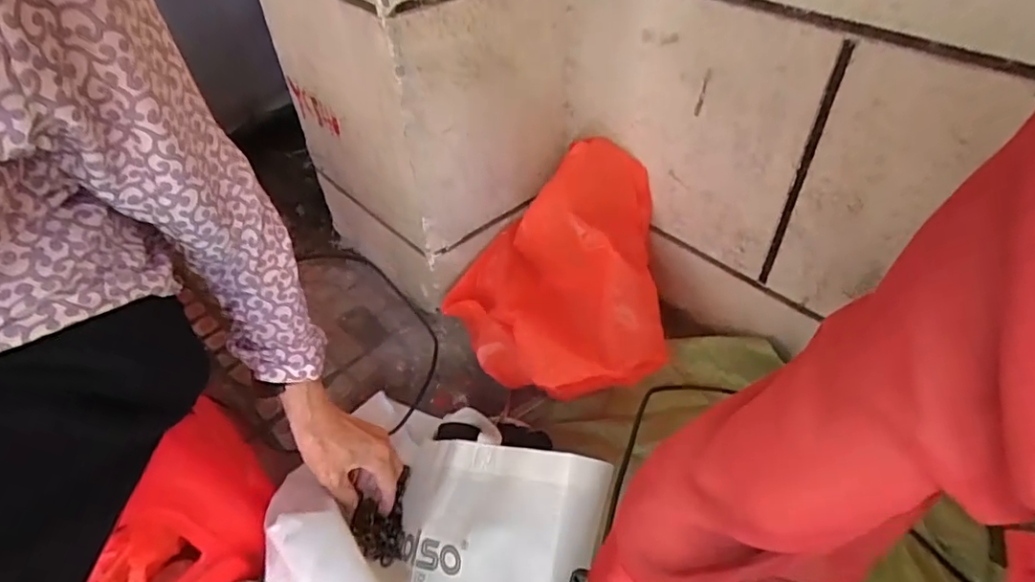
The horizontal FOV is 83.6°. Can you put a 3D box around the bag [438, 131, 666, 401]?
[{"bbox_3d":[0.048,-0.019,0.693,0.268,0.183,0.271,-10,46,-7],"label":"bag"}]

